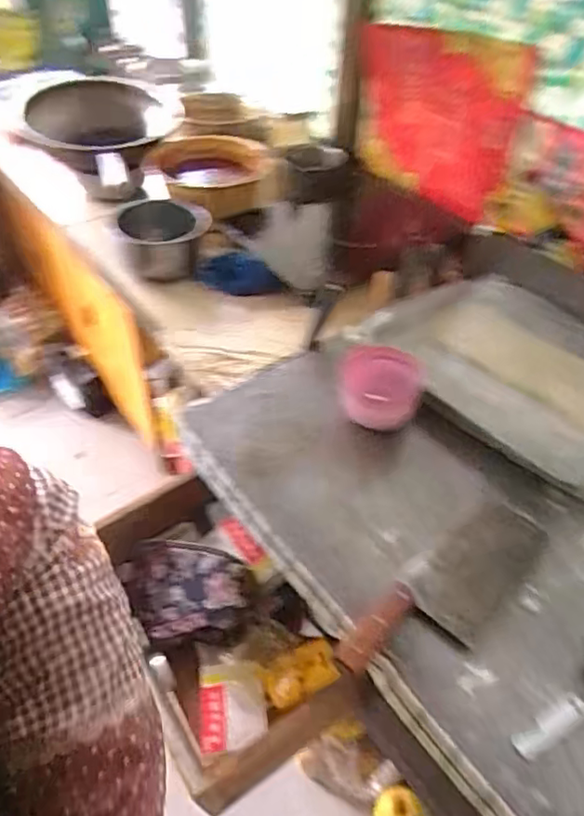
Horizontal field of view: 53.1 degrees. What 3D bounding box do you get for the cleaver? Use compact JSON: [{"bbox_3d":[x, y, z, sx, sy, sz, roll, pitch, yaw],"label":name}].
[{"bbox_3d":[0.178,0.192,0.635,0.100,0.029,0.280,35,53,28],"label":"cleaver"}]

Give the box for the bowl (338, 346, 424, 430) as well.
[{"bbox_3d":[0.121,-0.033,0.819,0.112,0.085,0.115,2,45,-2],"label":"bowl"}]

